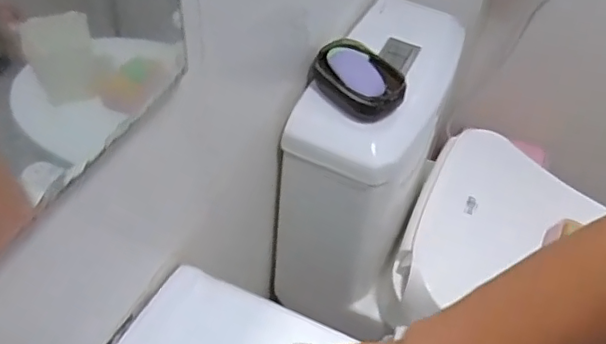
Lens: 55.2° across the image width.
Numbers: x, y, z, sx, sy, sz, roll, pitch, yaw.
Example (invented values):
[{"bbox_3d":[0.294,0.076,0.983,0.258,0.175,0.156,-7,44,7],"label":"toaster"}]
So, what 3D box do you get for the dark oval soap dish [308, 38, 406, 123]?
[{"bbox_3d":[0.069,-0.110,0.706,0.117,0.043,0.078,37,56,25],"label":"dark oval soap dish"}]

